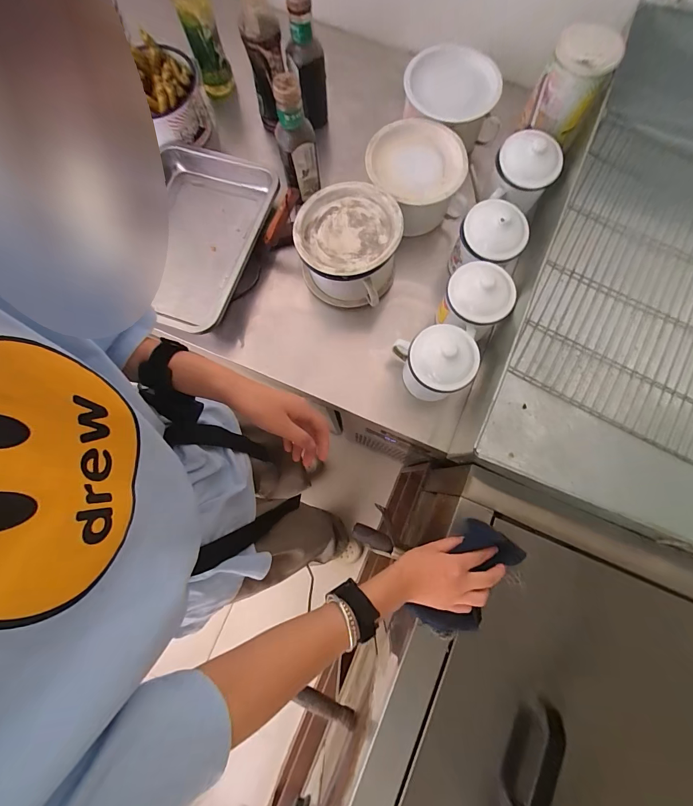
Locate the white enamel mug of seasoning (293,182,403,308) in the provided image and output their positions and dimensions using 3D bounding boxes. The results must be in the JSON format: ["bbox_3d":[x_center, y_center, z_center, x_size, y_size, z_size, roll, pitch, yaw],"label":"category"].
[{"bbox_3d":[0.002,-0.267,0.631,0.166,0.129,0.160,0,77,1],"label":"white enamel mug of seasoning"}]

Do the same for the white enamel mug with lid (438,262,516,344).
[{"bbox_3d":[0.211,-0.162,0.601,0.100,0.132,0.102,0,78,1],"label":"white enamel mug with lid"}]

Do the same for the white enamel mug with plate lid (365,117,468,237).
[{"bbox_3d":[0.128,-0.409,0.670,0.169,0.116,0.171,0,78,1],"label":"white enamel mug with plate lid"}]

